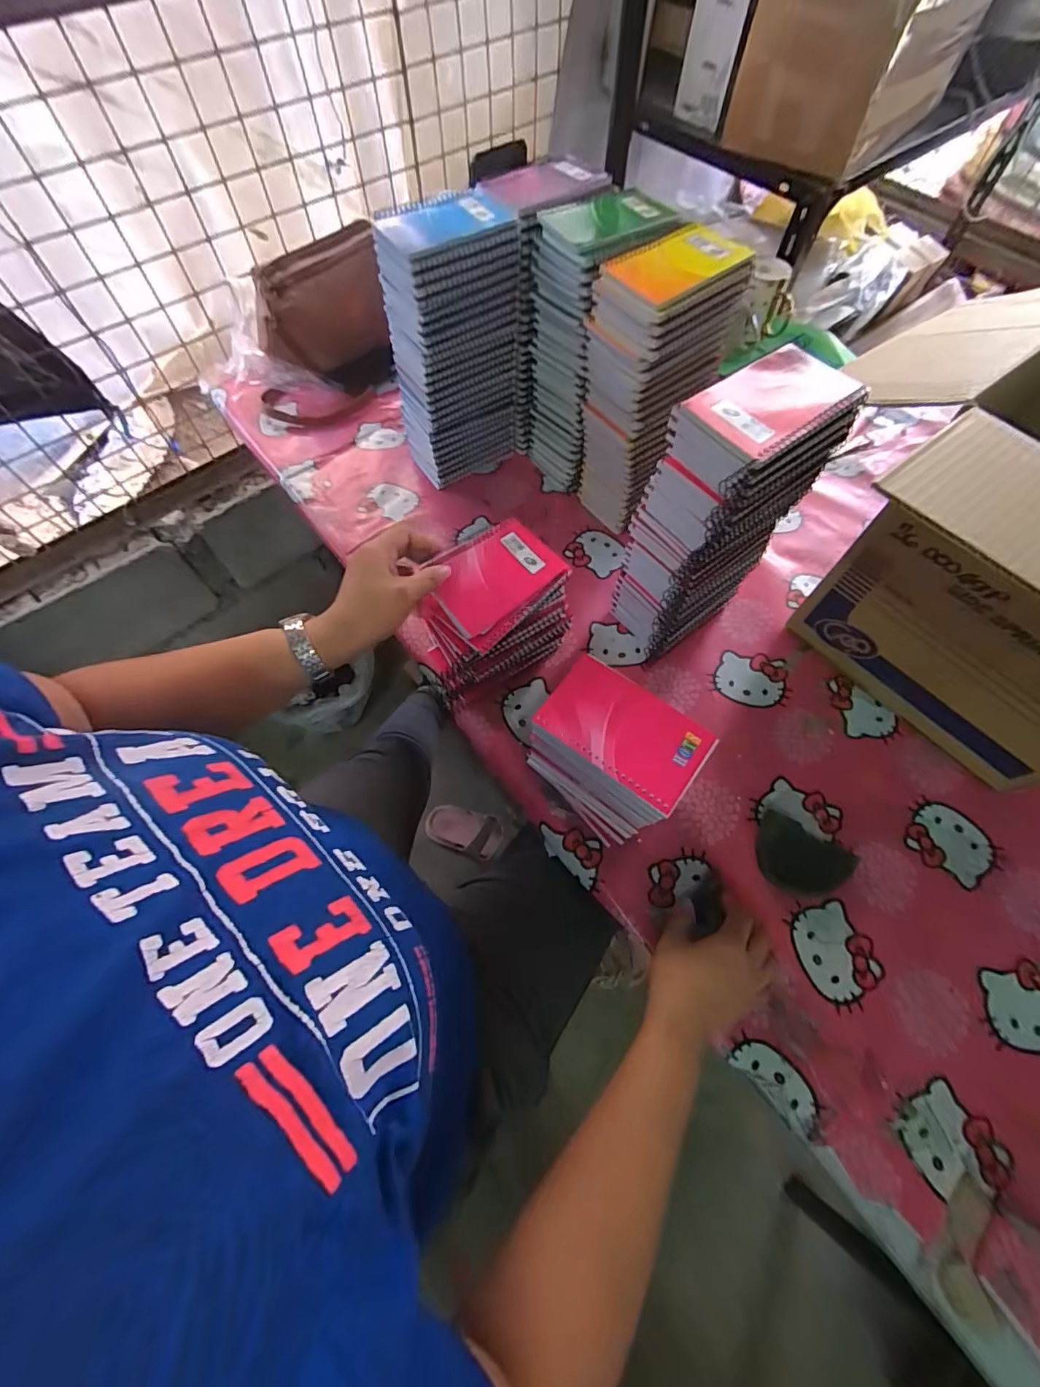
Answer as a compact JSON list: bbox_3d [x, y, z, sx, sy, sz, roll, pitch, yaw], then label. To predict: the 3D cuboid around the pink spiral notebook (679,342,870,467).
[{"bbox_3d":[0.203,-0.234,0.401,0.123,0.012,0.080,-34,75,-9],"label":"pink spiral notebook"}]

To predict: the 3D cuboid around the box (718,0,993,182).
[{"bbox_3d":[0.514,-1.001,0.782,0.317,0.201,0.241,-40,70,-17],"label":"box"}]

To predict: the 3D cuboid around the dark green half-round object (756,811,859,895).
[{"bbox_3d":[0.279,0.166,0.503,0.088,0.027,0.061,29,68,14],"label":"dark green half-round object"}]

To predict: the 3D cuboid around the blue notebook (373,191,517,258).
[{"bbox_3d":[-0.078,-0.495,0.534,0.123,0.014,0.091,-30,70,-11],"label":"blue notebook"}]

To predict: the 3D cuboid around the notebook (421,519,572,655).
[{"bbox_3d":[-0.023,-0.114,0.506,0.092,0.016,0.130,46,68,0],"label":"notebook"}]

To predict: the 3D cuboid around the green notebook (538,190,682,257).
[{"bbox_3d":[0.093,-0.503,0.537,0.122,0.011,0.095,-29,69,-12],"label":"green notebook"}]

